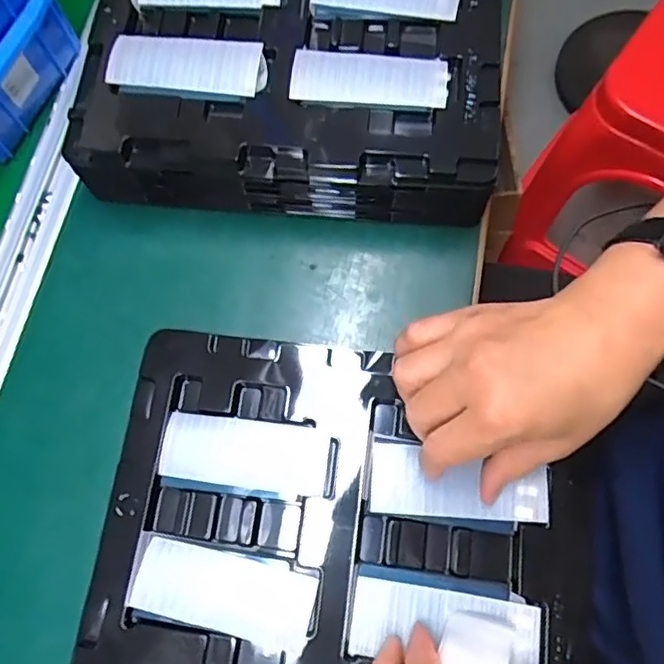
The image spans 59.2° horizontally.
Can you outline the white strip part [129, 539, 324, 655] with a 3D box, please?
[{"bbox_3d":[-0.060,0.144,0.326,0.100,0.004,0.041,12,73,4],"label":"white strip part"}]

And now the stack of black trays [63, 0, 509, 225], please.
[{"bbox_3d":[-0.023,-0.196,0.422,0.278,0.062,0.229,7,72,2],"label":"stack of black trays"}]

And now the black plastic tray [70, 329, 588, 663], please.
[{"bbox_3d":[0.004,0.114,0.334,0.264,0.018,0.217,7,72,2],"label":"black plastic tray"}]

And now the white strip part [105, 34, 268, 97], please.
[{"bbox_3d":[-0.096,-0.177,0.387,0.103,0.006,0.043,7,73,7],"label":"white strip part"}]

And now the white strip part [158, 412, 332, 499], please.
[{"bbox_3d":[-0.052,0.072,0.348,0.099,0.006,0.039,8,72,2],"label":"white strip part"}]

